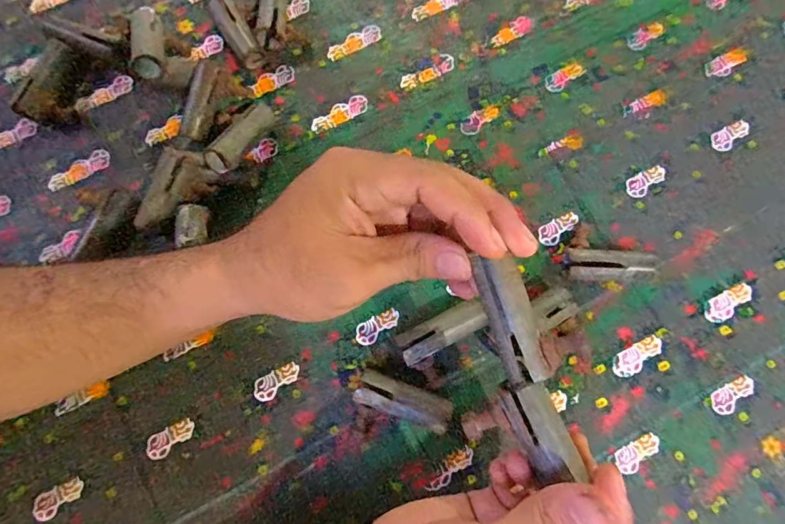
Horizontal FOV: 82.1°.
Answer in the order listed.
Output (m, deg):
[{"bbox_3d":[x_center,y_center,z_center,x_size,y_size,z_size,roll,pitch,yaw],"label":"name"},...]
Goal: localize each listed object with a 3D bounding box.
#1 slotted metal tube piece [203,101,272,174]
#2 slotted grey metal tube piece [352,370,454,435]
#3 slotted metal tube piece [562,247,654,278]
[{"bbox_3d":[-0.104,-0.091,0.317,0.015,0.019,0.070,24,57,5],"label":"slotted metal tube piece"},{"bbox_3d":[0.008,0.090,0.295,0.061,0.020,0.023,20,78,4],"label":"slotted grey metal tube piece"},{"bbox_3d":[0.149,0.003,0.315,0.061,0.020,0.020,4,77,1],"label":"slotted metal tube piece"}]

